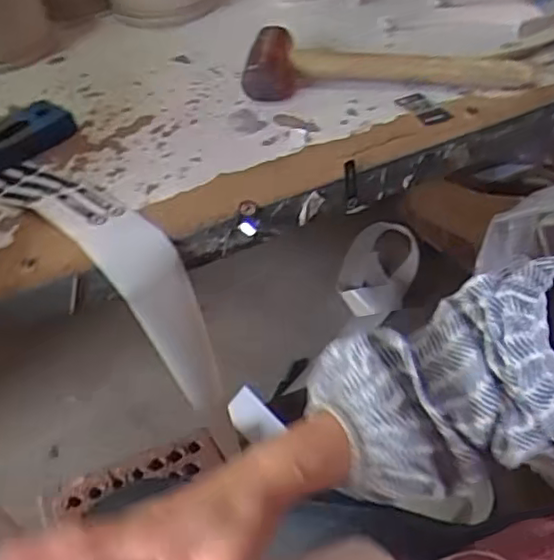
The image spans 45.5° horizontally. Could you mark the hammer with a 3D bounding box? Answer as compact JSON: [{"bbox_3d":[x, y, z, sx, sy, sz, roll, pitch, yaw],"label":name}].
[{"bbox_3d":[0.113,-0.227,0.676,0.292,0.039,0.077,-2,43,1],"label":"hammer"}]

